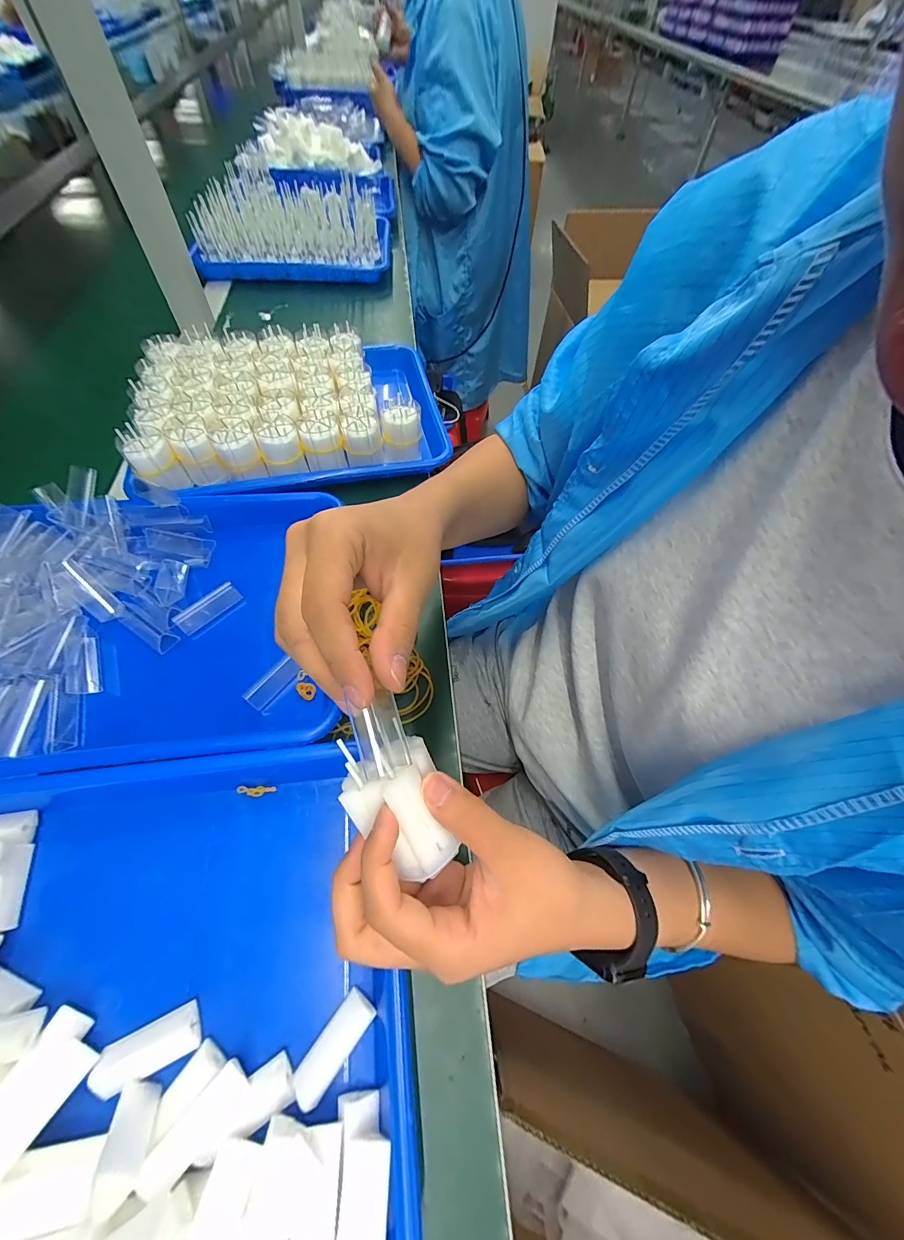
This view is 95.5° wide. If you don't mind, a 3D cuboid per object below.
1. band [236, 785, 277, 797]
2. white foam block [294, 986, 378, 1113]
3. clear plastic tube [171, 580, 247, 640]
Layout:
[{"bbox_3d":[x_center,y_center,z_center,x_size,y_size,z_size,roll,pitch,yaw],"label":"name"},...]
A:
[{"bbox_3d":[-0.136,0.119,0.285,0.025,0.005,0.007,1,59,-2],"label":"band"},{"bbox_3d":[-0.063,0.227,0.219,0.017,0.011,0.046,37,64,18],"label":"white foam block"},{"bbox_3d":[-0.208,-0.008,0.354,0.017,0.019,0.053,38,64,18],"label":"clear plastic tube"}]

